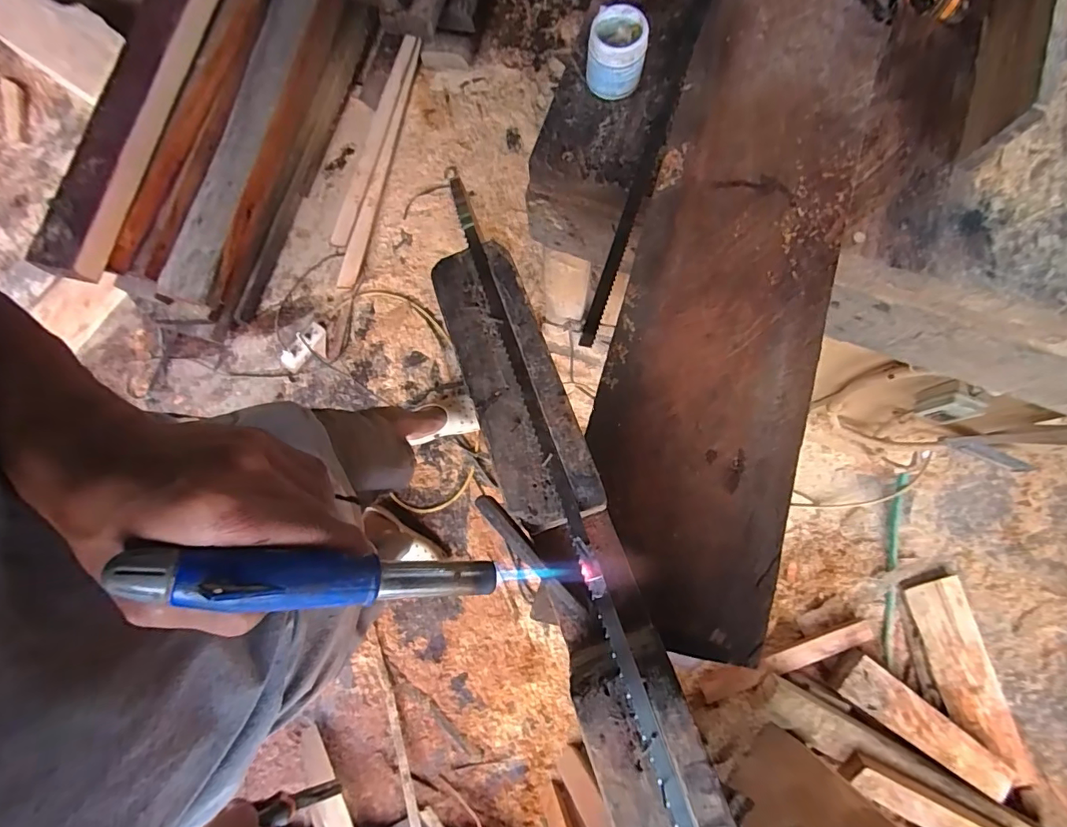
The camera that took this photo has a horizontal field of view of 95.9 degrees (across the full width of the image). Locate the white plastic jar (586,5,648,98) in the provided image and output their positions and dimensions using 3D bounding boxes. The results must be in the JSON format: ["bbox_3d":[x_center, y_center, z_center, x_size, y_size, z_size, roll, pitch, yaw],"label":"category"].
[{"bbox_3d":[0.103,-0.449,0.602,0.069,0.069,0.070,5,80,2],"label":"white plastic jar"}]

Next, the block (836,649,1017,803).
[{"bbox_3d":[0.962,0.770,1.177,0.457,0.053,0.116,36,83,7],"label":"block"}]

